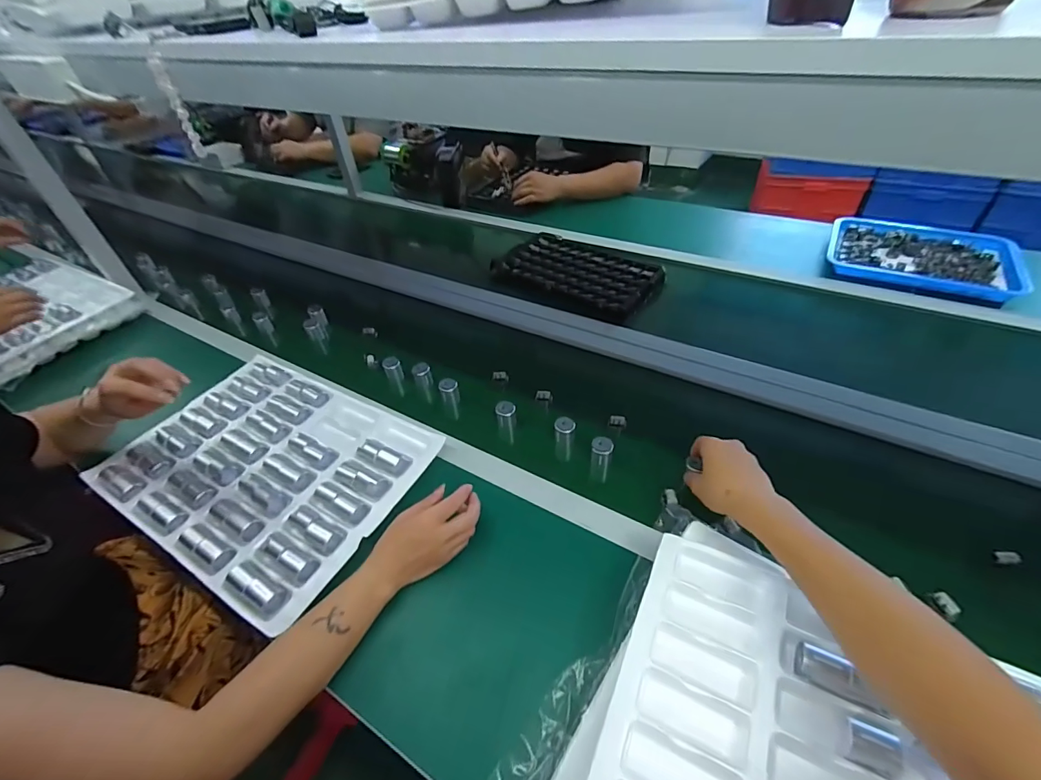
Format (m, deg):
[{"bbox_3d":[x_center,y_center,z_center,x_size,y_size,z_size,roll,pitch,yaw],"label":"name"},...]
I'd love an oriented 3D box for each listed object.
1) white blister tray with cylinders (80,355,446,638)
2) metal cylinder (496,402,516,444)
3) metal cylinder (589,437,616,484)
[{"bbox_3d":[-0.375,0.106,0.667,0.431,0.051,0.324,18,49,25],"label":"white blister tray with cylinders"},{"bbox_3d":[-0.022,0.053,0.716,0.030,0.068,0.029,-3,43,5],"label":"metal cylinder"},{"bbox_3d":[0.120,0.105,0.656,0.031,0.076,0.028,9,46,17],"label":"metal cylinder"}]

